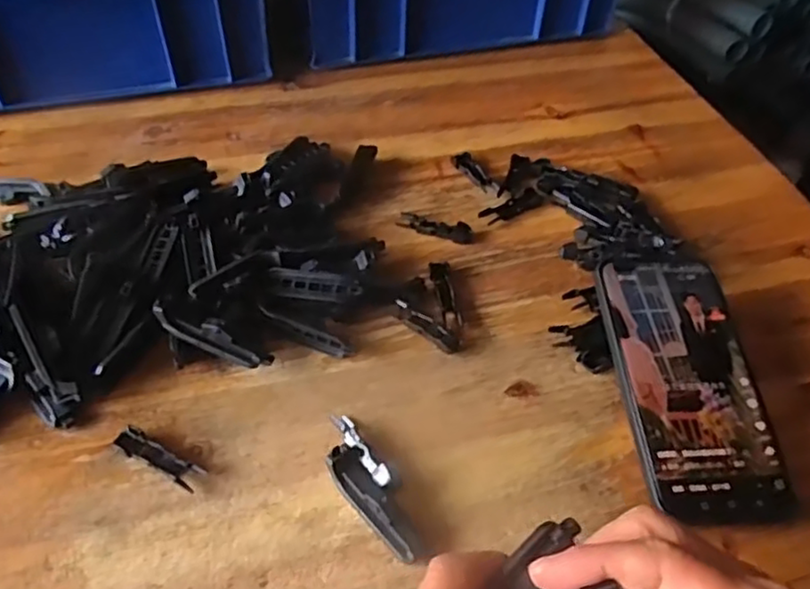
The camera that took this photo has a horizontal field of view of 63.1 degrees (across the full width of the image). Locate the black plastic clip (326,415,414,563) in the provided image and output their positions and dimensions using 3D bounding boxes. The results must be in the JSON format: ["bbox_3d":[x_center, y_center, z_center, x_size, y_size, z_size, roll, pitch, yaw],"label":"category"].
[{"bbox_3d":[-0.021,0.100,0.350,0.025,0.016,0.088,-23,53,-22],"label":"black plastic clip"}]

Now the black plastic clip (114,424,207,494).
[{"bbox_3d":[-0.133,0.088,0.356,0.051,0.011,0.013,24,51,18],"label":"black plastic clip"}]

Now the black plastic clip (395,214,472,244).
[{"bbox_3d":[0.023,-0.052,0.488,0.055,0.005,0.018,16,49,11],"label":"black plastic clip"}]

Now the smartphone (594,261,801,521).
[{"bbox_3d":[0.164,0.048,0.381,0.078,0.006,0.160,-1,58,-6],"label":"smartphone"}]

